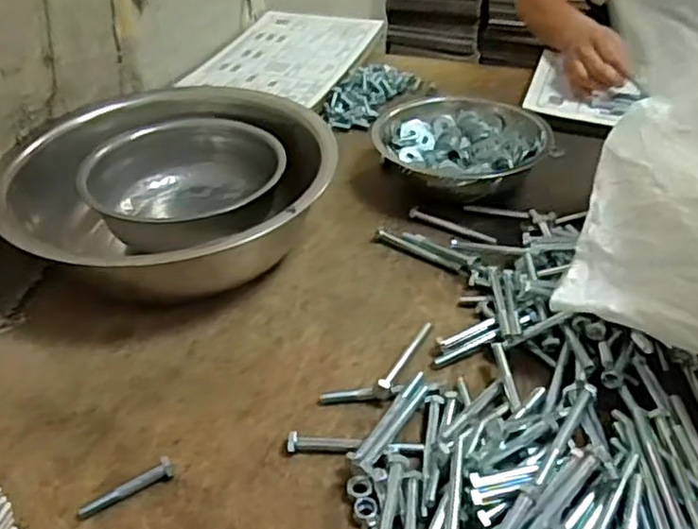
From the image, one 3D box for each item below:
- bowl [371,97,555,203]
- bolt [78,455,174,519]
[{"bbox_3d":[0.138,-0.149,0.825,0.204,0.064,0.171,3,39,8],"label":"bowl"},{"bbox_3d":[-0.166,0.167,0.502,0.070,0.012,0.012,-25,43,-25],"label":"bolt"}]

